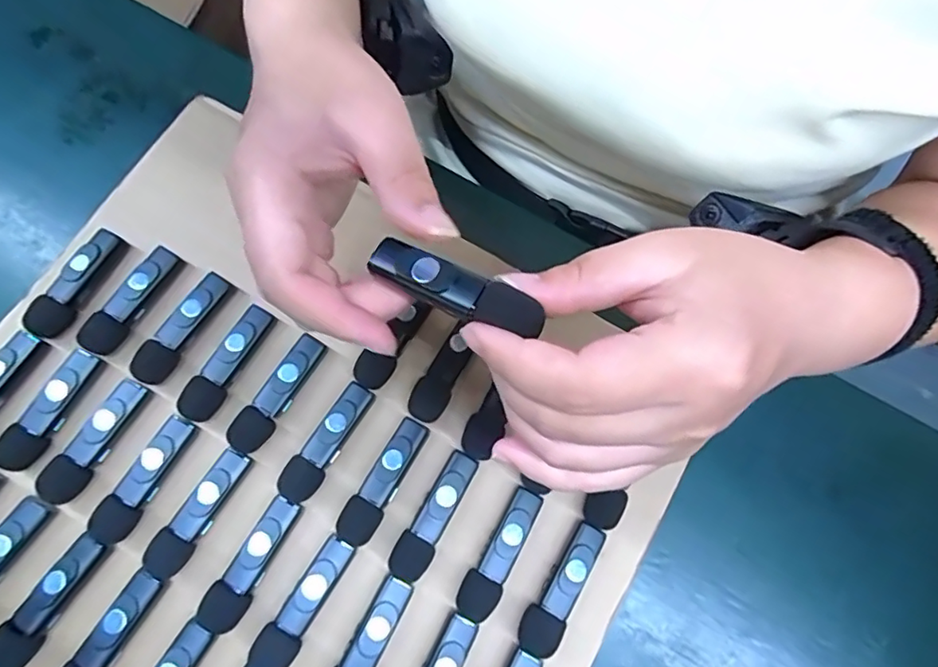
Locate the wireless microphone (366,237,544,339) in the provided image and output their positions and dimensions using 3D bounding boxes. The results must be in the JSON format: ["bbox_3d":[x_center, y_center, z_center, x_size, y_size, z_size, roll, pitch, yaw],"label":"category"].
[{"bbox_3d":[-0.006,-0.015,0.189,0.066,0.007,0.015,24,76,20],"label":"wireless microphone"}]

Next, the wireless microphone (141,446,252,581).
[{"bbox_3d":[-0.131,0.088,0.274,0.018,0.019,0.064,33,77,7],"label":"wireless microphone"}]

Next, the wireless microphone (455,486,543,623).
[{"bbox_3d":[0.015,0.107,0.274,0.018,0.014,0.064,31,77,6],"label":"wireless microphone"}]

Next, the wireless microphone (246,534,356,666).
[{"bbox_3d":[-0.077,0.129,0.265,0.019,0.013,0.066,34,77,7],"label":"wireless microphone"}]

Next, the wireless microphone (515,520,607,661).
[{"bbox_3d":[0.044,0.122,0.270,0.018,0.015,0.064,29,77,6],"label":"wireless microphone"}]

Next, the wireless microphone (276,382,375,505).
[{"bbox_3d":[-0.072,0.055,0.285,0.018,0.015,0.064,31,77,6],"label":"wireless microphone"}]

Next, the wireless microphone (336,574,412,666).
[{"bbox_3d":[-0.047,0.146,0.258,0.018,0.012,0.066,31,77,6],"label":"wireless microphone"}]

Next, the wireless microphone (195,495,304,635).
[{"bbox_3d":[-0.104,0.109,0.269,0.019,0.017,0.065,27,76,5],"label":"wireless microphone"}]

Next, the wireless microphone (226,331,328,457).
[{"bbox_3d":[-0.098,0.031,0.291,0.017,0.016,0.066,32,77,6],"label":"wireless microphone"}]

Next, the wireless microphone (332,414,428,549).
[{"bbox_3d":[-0.043,0.075,0.281,0.018,0.015,0.066,32,77,6],"label":"wireless microphone"}]

